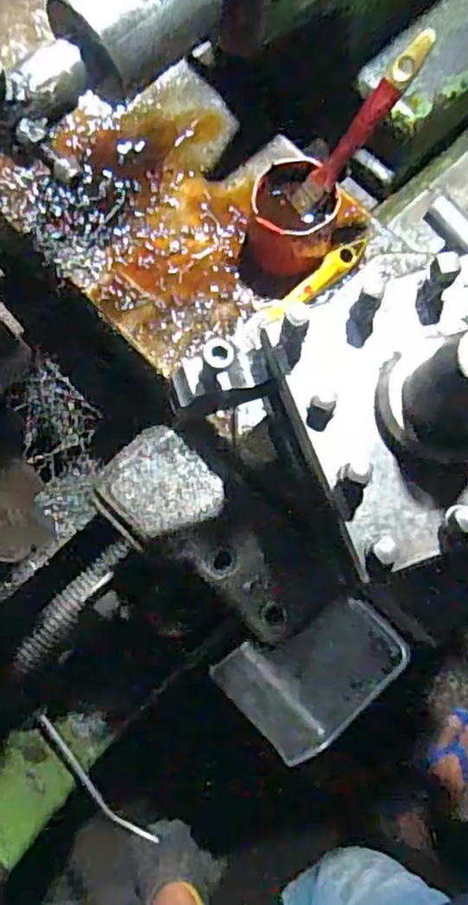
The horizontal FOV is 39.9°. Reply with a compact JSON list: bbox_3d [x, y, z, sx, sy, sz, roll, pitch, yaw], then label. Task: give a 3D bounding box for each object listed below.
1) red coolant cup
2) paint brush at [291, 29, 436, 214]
[{"bbox_3d":[0.045,-0.175,0.478,0.062,0.058,0.067,0,79,0],"label":"red coolant cup"},{"bbox_3d":[0.082,-0.212,0.424,0.010,0.131,0.020,-28,77,-45],"label":"paint brush"}]

